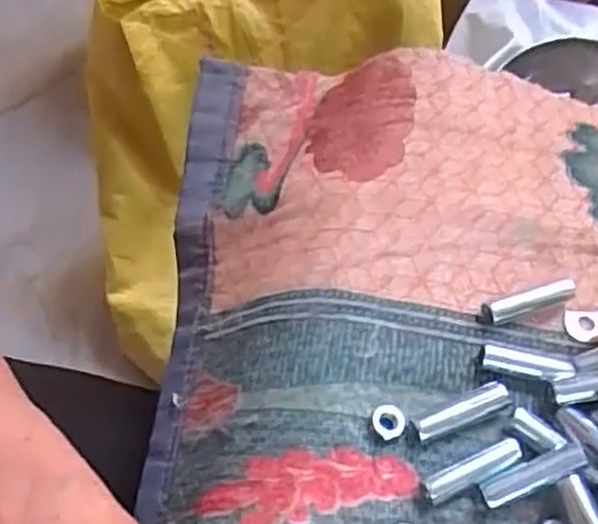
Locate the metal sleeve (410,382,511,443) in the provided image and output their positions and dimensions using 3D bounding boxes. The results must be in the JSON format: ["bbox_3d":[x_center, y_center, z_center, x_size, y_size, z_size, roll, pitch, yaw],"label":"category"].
[{"bbox_3d":[0.068,0.062,0.311,0.042,0.008,0.010,-21,65,-15],"label":"metal sleeve"}]

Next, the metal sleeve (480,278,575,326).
[{"bbox_3d":[0.103,0.018,0.335,0.044,0.009,0.009,-15,63,-12],"label":"metal sleeve"}]

